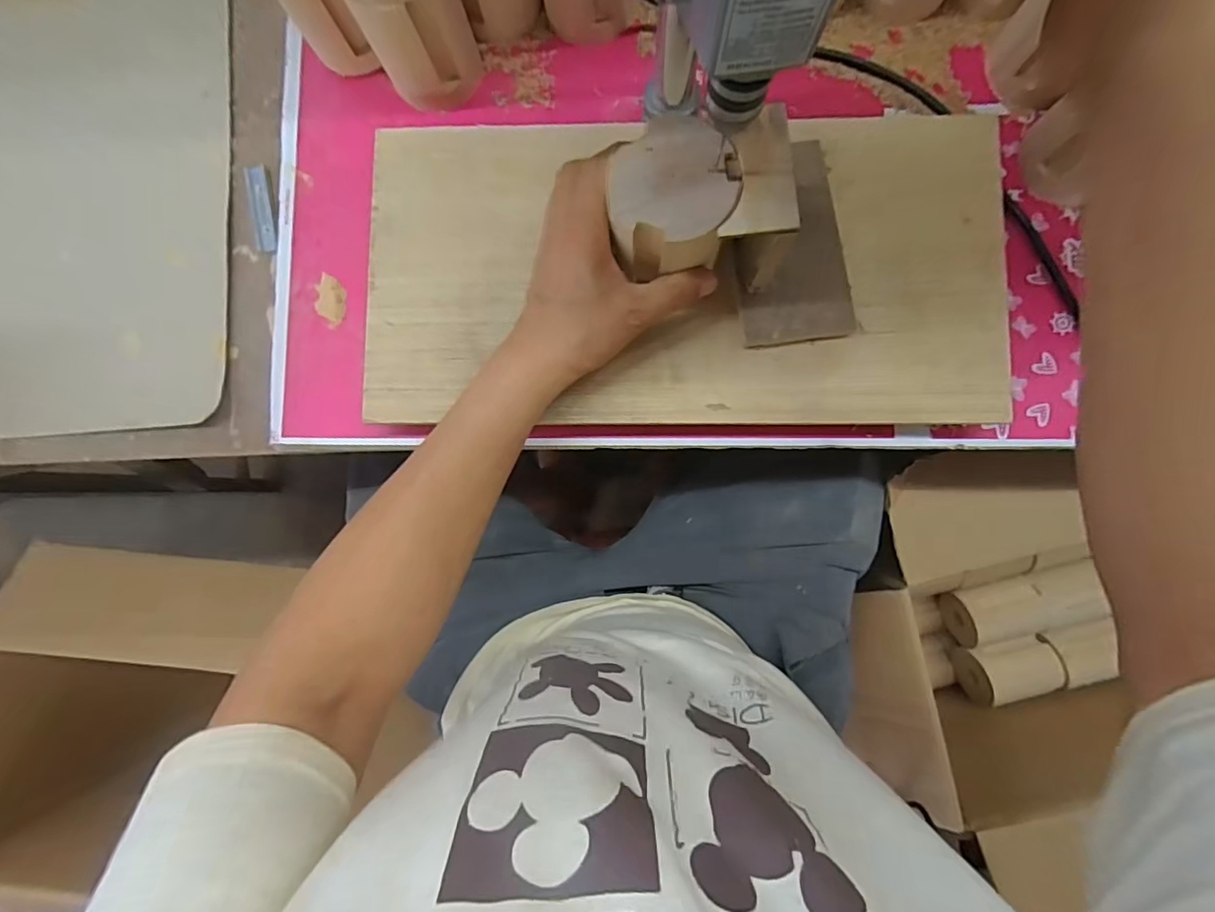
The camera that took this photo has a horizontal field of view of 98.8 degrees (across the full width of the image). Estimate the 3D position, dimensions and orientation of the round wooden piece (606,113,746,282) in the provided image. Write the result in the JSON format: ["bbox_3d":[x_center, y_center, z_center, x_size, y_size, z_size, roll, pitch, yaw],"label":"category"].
[{"bbox_3d":[0.040,-0.158,0.325,0.073,0.040,0.080,7,88,3],"label":"round wooden piece"}]

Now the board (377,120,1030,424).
[{"bbox_3d":[0.055,-0.143,0.409,0.490,0.016,0.238,-1,87,2],"label":"board"}]

